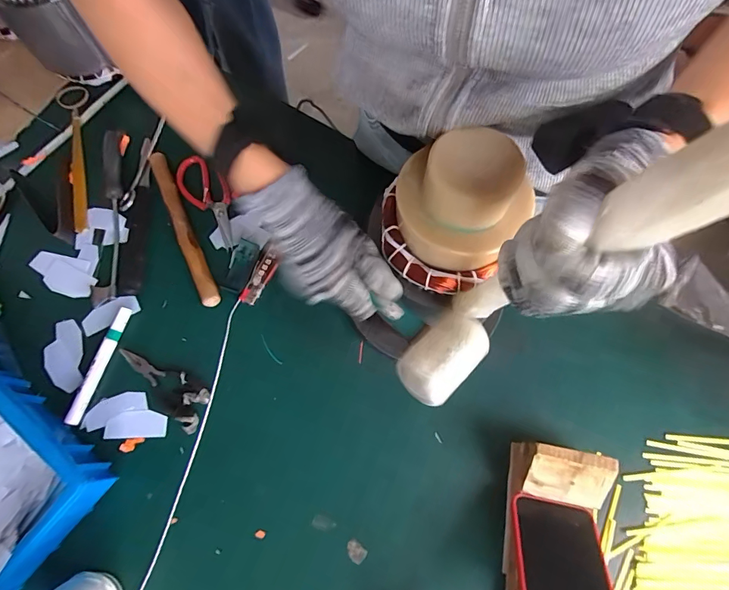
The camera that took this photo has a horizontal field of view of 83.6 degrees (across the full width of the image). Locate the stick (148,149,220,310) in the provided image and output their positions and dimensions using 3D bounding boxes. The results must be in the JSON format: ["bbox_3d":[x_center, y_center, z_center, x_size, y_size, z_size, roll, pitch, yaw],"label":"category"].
[{"bbox_3d":[-0.245,-0.095,0.541,0.024,0.026,0.249,-25,72,-9],"label":"stick"}]

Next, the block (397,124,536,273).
[{"bbox_3d":[0.078,-0.083,0.331,0.105,0.071,0.102,0,70,-1],"label":"block"}]

